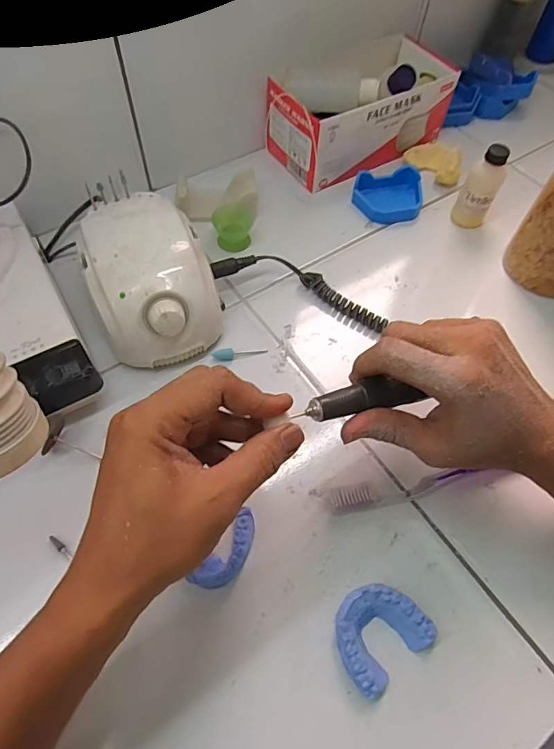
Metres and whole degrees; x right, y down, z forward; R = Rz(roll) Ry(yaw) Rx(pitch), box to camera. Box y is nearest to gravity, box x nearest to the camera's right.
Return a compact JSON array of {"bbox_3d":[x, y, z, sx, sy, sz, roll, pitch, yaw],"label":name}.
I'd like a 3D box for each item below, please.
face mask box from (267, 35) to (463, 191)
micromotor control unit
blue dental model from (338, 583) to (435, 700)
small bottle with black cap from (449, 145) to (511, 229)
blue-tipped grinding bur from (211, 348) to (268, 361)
[{"bbox_3d":[0.093,-0.320,0.546,0.199,0.083,0.124,-30,66,-17],"label":"face mask box"},{"bbox_3d":[-0.114,-0.083,0.409,0.105,0.081,0.140,-24,65,-15],"label":"micromotor control unit"},{"bbox_3d":[0.067,0.172,0.308,0.062,0.018,0.054,-33,67,-19],"label":"blue dental model"},{"bbox_3d":[0.215,-0.197,0.487,0.035,0.081,0.029,28,63,13],"label":"small bottle with black cap"},{"bbox_3d":[-0.033,-0.020,0.420,0.050,0.007,0.010,-6,61,-21],"label":"blue-tipped grinding bur"}]

